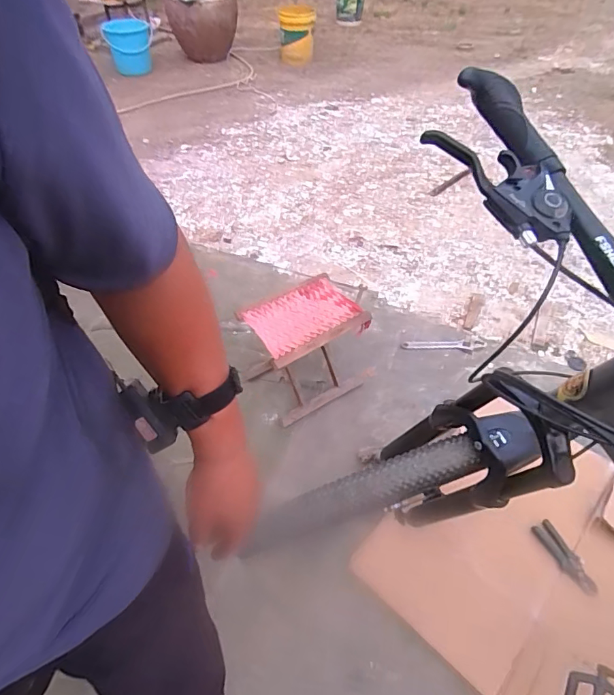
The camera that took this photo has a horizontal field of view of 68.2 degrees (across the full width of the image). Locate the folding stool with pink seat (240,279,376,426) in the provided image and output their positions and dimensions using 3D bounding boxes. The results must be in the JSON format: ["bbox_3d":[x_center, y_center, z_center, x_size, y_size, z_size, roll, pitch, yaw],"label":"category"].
[{"bbox_3d":[-0.007,0.010,1.385,0.308,0.310,0.263,-34,56,-24],"label":"folding stool with pink seat"}]

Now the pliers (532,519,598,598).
[{"bbox_3d":[0.612,0.493,1.072,0.053,0.022,0.171,-21,51,-14],"label":"pliers"}]

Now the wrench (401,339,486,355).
[{"bbox_3d":[0.474,-0.002,1.582,0.278,0.022,0.059,2,47,3],"label":"wrench"}]

